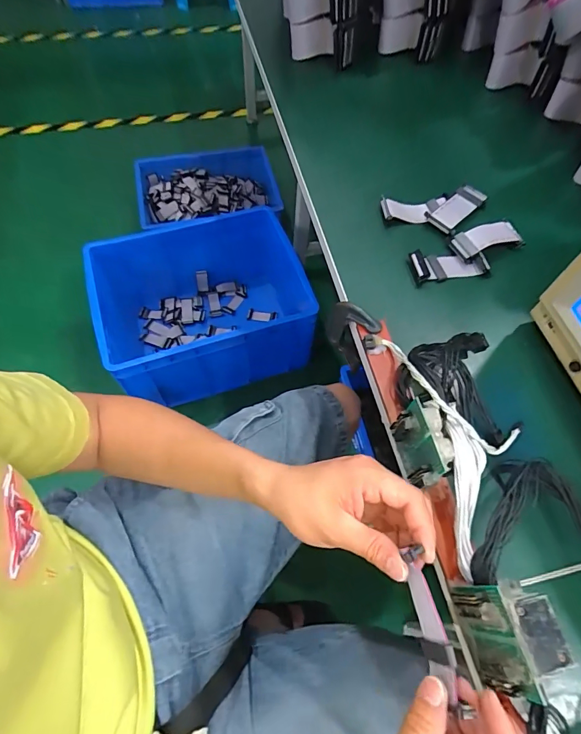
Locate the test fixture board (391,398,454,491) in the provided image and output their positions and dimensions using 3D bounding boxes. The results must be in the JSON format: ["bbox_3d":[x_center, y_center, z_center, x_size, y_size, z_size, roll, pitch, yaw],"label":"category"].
[{"bbox_3d":[0.109,0.071,0.348,0.028,0.071,0.064,-4,62,-4],"label":"test fixture board"}]

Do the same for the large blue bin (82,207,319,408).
[{"bbox_3d":[-0.239,-0.178,1.204,0.627,0.289,0.461,-18,64,-11],"label":"large blue bin"}]

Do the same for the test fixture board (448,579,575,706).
[{"bbox_3d":[0.149,0.185,0.283,0.041,0.074,0.063,-6,62,-5],"label":"test fixture board"}]

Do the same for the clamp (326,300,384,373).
[{"bbox_3d":[0.069,-0.040,0.472,0.018,0.088,0.058,-37,69,-20],"label":"clamp"}]

